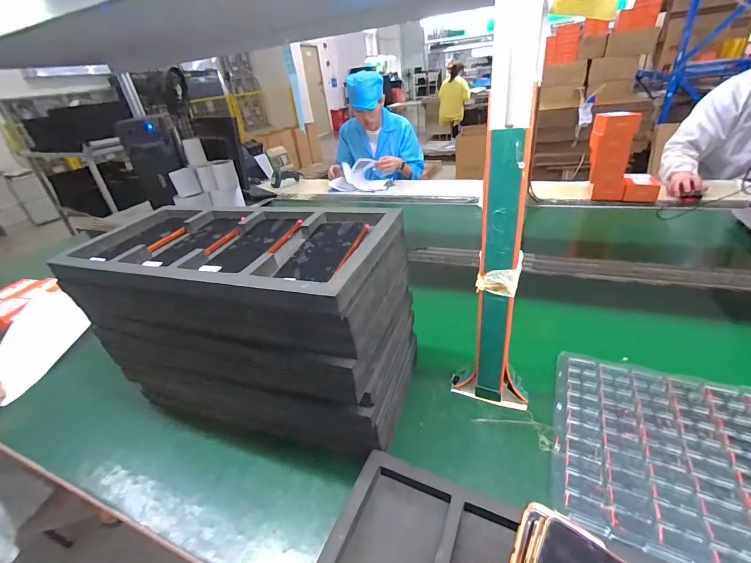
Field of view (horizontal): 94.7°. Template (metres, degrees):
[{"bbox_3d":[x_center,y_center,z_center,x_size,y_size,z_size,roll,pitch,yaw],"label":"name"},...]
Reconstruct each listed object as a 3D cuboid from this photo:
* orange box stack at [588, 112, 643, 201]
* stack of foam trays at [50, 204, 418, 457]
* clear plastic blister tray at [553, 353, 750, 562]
[{"bbox_3d":[0.838,-0.443,1.244,0.123,0.286,0.109,6,34,23],"label":"orange box stack"},{"bbox_3d":[-0.202,0.055,0.578,0.490,0.303,0.223,6,32,22],"label":"stack of foam trays"},{"bbox_3d":[0.473,0.240,0.428,0.441,0.013,0.298,9,33,25],"label":"clear plastic blister tray"}]

